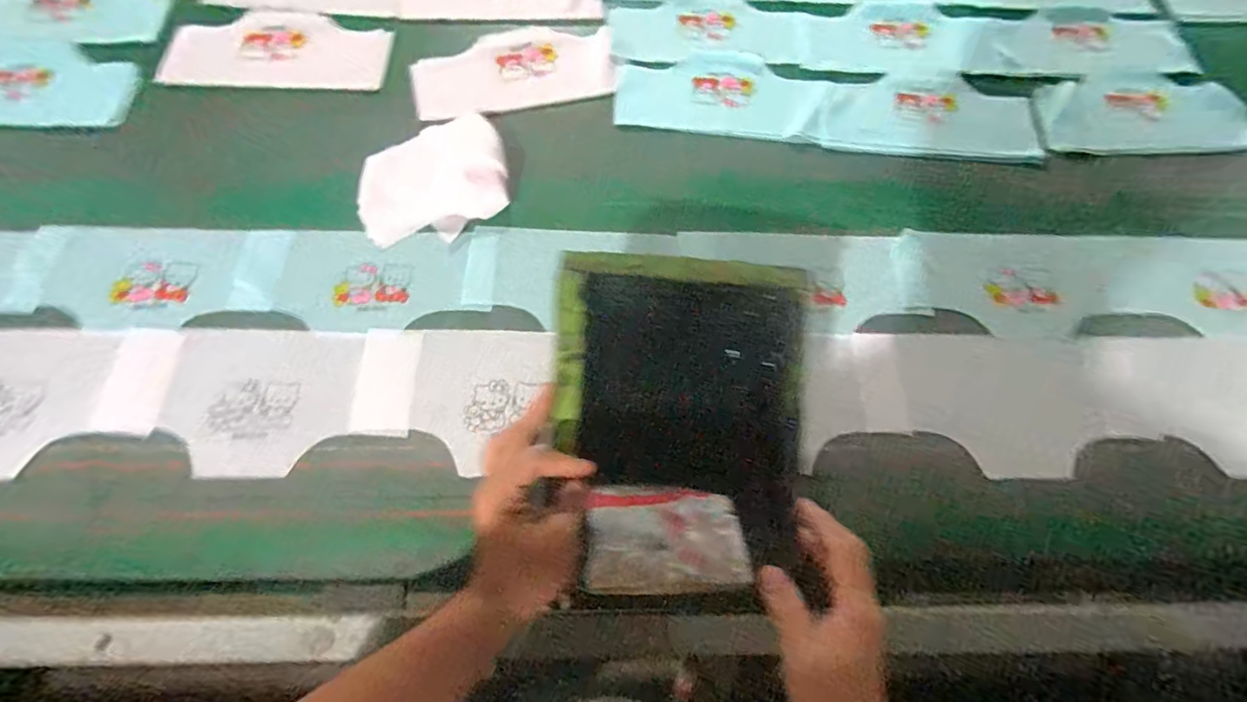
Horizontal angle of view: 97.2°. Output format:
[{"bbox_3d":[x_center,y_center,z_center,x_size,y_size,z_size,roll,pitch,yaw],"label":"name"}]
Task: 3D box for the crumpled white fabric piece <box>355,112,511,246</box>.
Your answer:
[{"bbox_3d":[-0.226,-0.206,0.649,0.168,0.028,0.159,-13,69,-6],"label":"crumpled white fabric piece"}]

